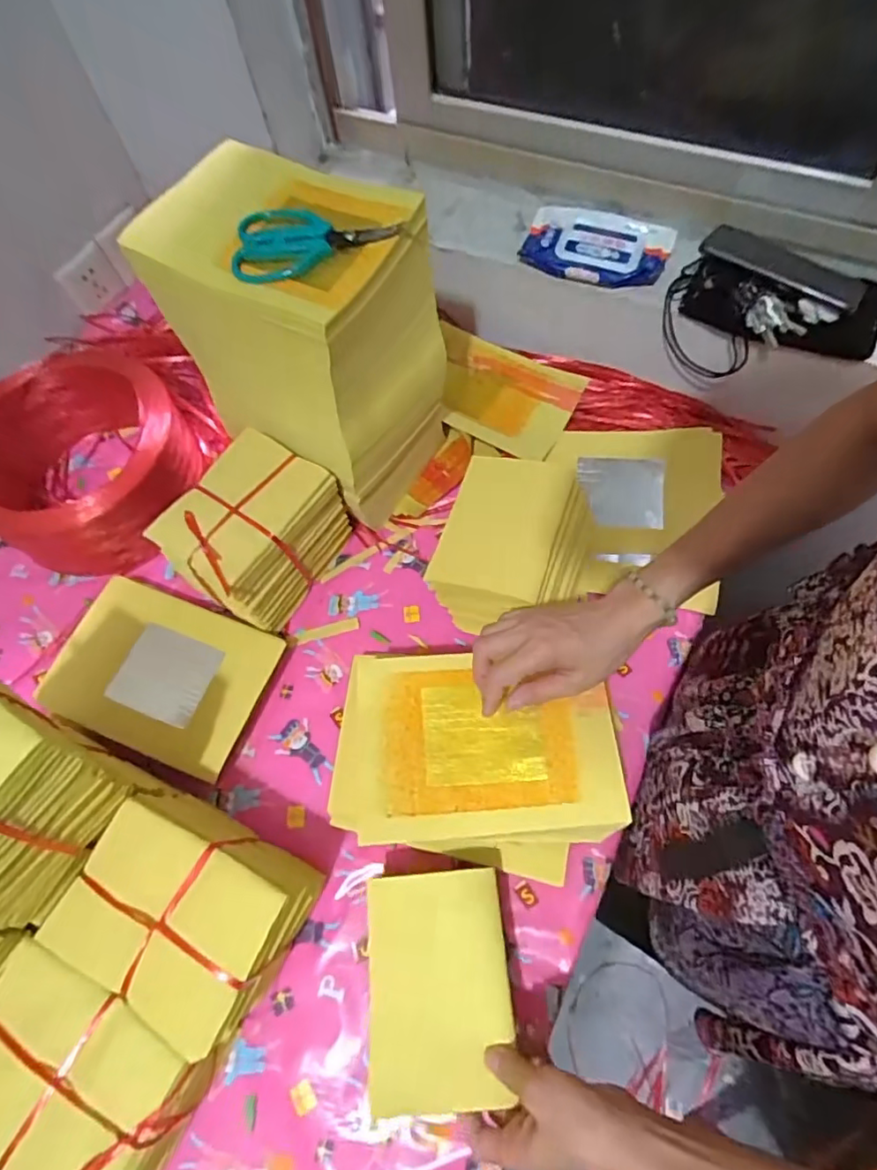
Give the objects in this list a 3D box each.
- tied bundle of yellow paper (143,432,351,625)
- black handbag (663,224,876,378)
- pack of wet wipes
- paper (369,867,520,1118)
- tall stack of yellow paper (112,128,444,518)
[{"bbox_3d":[-0.202,-0.059,0.657,0.120,0.158,0.168,32,69,17],"label":"tied bundle of yellow paper"},{"bbox_3d":[0.366,-0.305,0.652,0.213,0.102,0.115,18,65,11],"label":"black handbag"},{"bbox_3d":[0.192,-0.414,0.706,0.174,0.031,0.099,21,66,13],"label":"pack of wet wipes"},{"bbox_3d":[0.000,0.325,0.474,0.109,0.015,0.158,-5,63,0],"label":"paper"},{"bbox_3d":[-0.135,-0.256,0.630,0.236,0.289,0.176,31,69,17],"label":"tall stack of yellow paper"}]

